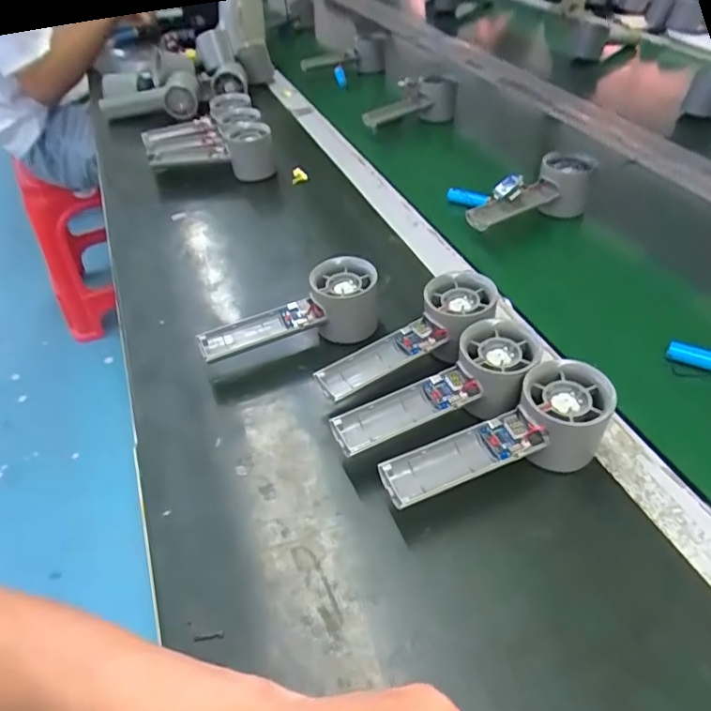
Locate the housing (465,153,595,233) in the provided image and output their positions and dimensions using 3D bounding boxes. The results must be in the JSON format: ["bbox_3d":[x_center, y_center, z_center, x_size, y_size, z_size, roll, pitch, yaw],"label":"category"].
[{"bbox_3d":[0.196,-0.176,0.603,0.160,0.054,0.046,-25,48,-20],"label":"housing"}]

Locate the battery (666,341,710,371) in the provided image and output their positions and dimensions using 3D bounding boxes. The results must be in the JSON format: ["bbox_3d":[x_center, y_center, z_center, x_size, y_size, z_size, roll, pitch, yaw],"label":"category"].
[{"bbox_3d":[0.280,0.004,0.441,0.051,0.016,0.011,21,50,24],"label":"battery"}]

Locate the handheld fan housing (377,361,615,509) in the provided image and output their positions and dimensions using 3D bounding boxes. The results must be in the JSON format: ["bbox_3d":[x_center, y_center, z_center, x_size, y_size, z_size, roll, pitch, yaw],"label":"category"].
[{"bbox_3d":[0.092,0.058,0.367,0.156,0.067,0.051,-14,45,-10],"label":"handheld fan housing"}]

